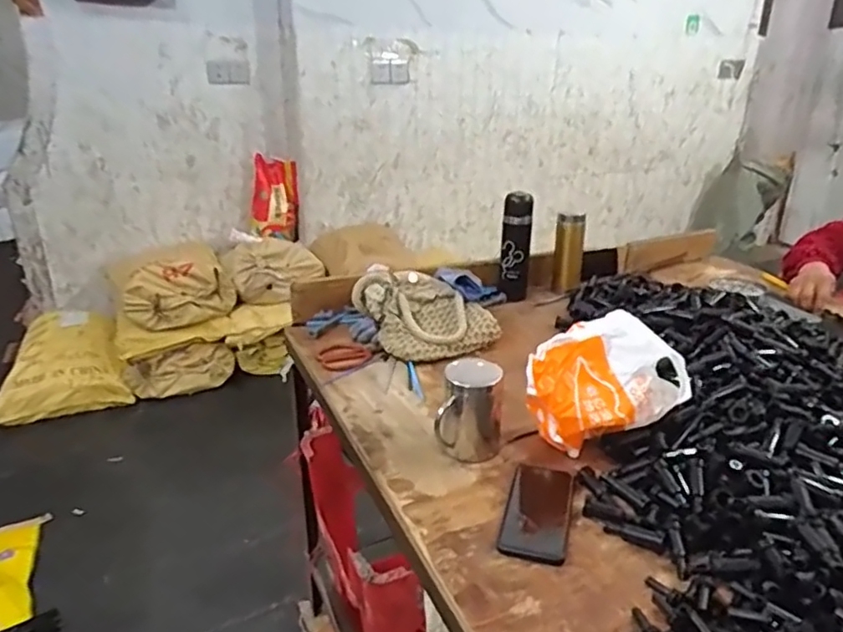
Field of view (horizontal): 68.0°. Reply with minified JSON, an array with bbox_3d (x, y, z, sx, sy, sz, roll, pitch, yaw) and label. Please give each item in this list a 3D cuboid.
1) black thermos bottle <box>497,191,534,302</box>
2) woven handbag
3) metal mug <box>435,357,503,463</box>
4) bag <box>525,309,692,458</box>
[{"bbox_3d":[0.206,-0.147,1.378,0.066,0.232,0.063,4,23,9],"label":"black thermos bottle"},{"bbox_3d":[0.012,-0.008,1.188,0.208,0.115,0.207,-17,28,-35],"label":"woven handbag"},{"bbox_3d":[0.065,0.126,0.841,0.086,0.127,0.072,2,23,4],"label":"metal mug"},{"bbox_3d":[0.240,0.101,0.853,0.208,0.162,0.111,-6,24,-14],"label":"bag"}]

